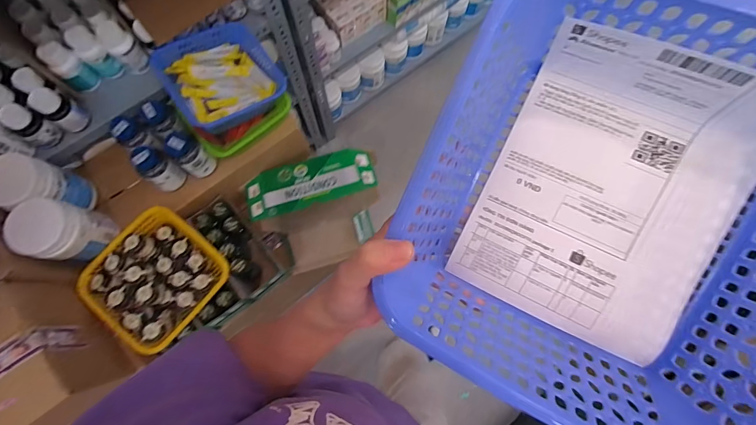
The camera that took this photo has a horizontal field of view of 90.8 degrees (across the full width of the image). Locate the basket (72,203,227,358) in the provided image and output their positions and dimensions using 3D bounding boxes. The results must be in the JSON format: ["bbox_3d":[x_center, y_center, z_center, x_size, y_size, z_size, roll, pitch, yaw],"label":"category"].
[{"bbox_3d":[-0.432,0.132,0.727,0.213,0.074,0.231,36,78,8],"label":"basket"}]

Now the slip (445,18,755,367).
[{"bbox_3d":[0.146,-0.004,0.235,0.148,0.042,0.174,26,100,13],"label":"slip"}]

